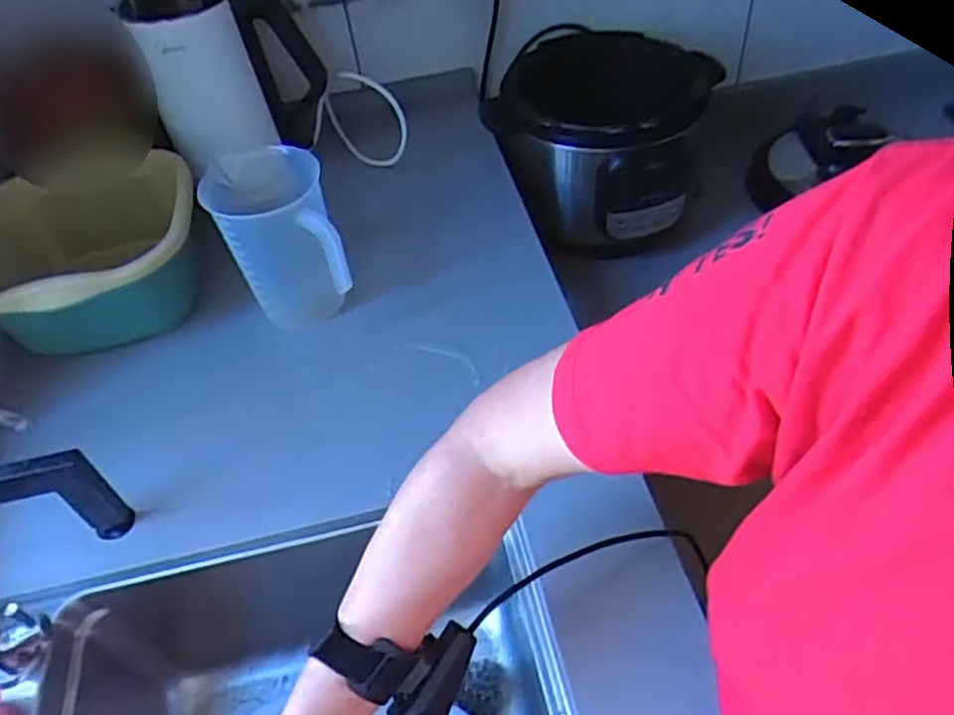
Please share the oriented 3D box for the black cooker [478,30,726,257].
[{"bbox_3d":[0.182,-0.307,1.043,0.271,0.210,0.301,16,52,19],"label":"black cooker"}]

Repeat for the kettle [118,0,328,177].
[{"bbox_3d":[-0.304,-0.389,0.866,0.187,0.292,0.153,-12,48,-4],"label":"kettle"}]

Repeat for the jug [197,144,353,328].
[{"bbox_3d":[-0.196,-0.108,0.736,0.110,0.174,0.130,-16,49,-8],"label":"jug"}]

